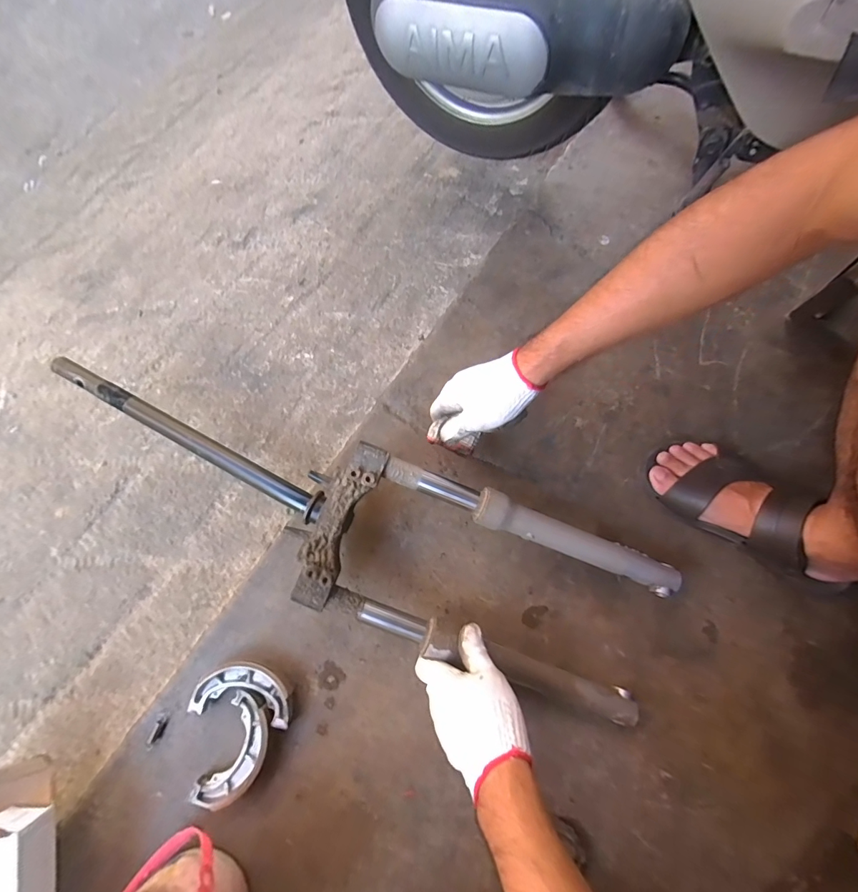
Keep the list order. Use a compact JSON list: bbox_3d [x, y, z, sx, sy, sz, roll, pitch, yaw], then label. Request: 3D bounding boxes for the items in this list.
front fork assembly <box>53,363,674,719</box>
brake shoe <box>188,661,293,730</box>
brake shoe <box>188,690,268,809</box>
[{"bbox_3d":[-0.113,0.071,0.457,0.777,0.077,0.179,22,75,5],"label":"front fork assembly"},{"bbox_3d":[-0.199,0.267,0.449,0.106,0.023,0.054,9,75,0],"label":"brake shoe"},{"bbox_3d":[-0.198,0.319,0.430,0.053,0.020,0.101,21,75,4],"label":"brake shoe"}]

